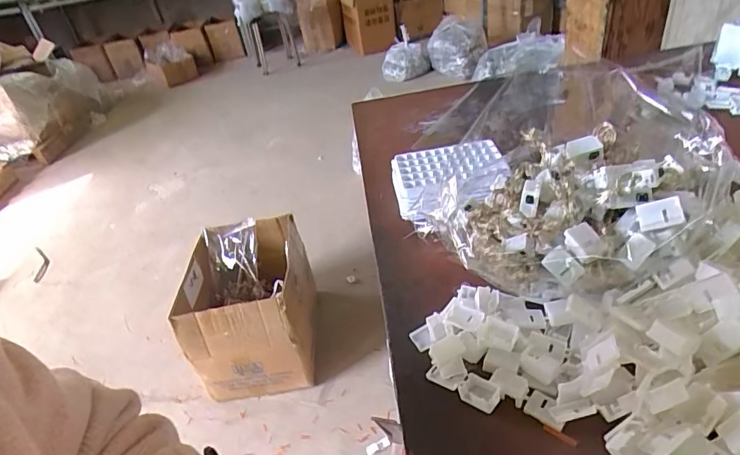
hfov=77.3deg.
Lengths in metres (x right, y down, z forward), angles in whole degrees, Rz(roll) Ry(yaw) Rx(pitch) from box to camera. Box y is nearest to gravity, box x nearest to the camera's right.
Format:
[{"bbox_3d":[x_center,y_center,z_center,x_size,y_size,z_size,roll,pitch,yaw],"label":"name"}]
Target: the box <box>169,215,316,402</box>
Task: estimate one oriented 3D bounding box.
[{"bbox_3d":[-0.321,0.204,1.261,0.297,0.277,0.388,-11,36,0],"label":"box"}]

